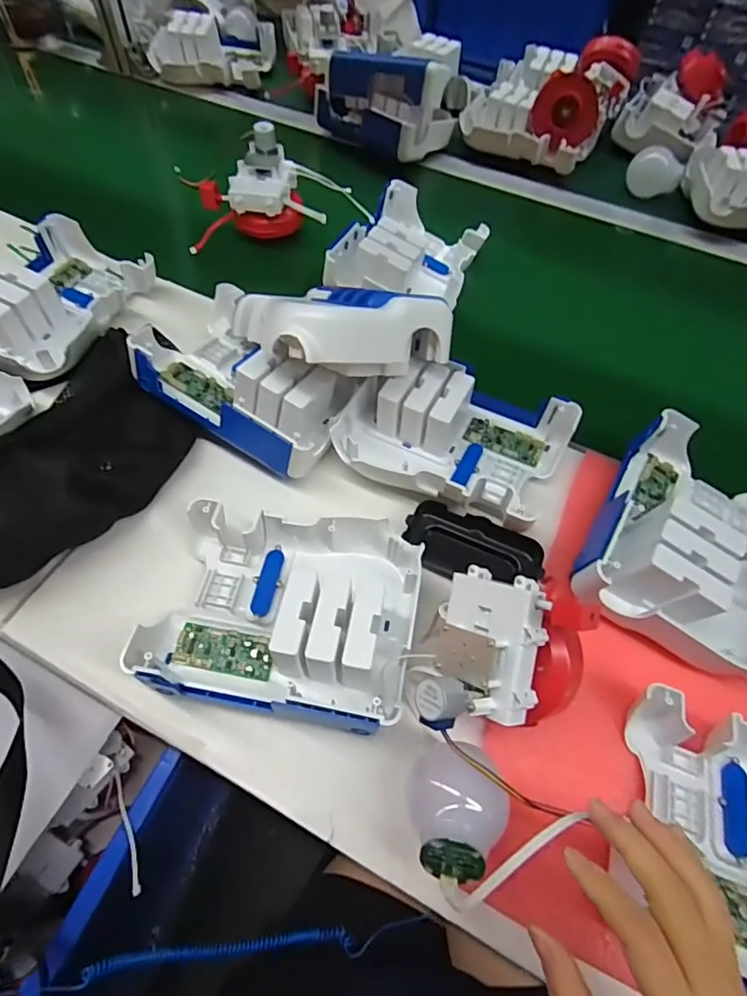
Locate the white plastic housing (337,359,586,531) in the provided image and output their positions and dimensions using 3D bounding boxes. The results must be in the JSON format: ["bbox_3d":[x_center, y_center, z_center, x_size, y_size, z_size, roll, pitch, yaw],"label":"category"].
[{"bbox_3d":[0.072,-0.056,0.451,0.185,0.057,0.135,22,61,12],"label":"white plastic housing"}]

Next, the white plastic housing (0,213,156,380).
[{"bbox_3d":[-0.331,-0.207,0.522,0.143,0.056,0.193,21,60,11],"label":"white plastic housing"}]

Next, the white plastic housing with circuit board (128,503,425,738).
[{"bbox_3d":[-0.067,0.078,0.367,0.186,0.057,0.139,8,59,4],"label":"white plastic housing with circuit board"}]

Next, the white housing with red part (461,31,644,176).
[{"bbox_3d":[0.266,-0.619,0.780,0.197,0.092,0.264,26,61,14],"label":"white housing with red part"}]

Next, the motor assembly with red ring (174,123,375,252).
[{"bbox_3d":[-0.120,-0.369,0.612,0.205,0.088,0.083,-14,60,-10],"label":"motor assembly with red ring"}]

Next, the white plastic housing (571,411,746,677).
[{"bbox_3d":[0.253,0.029,0.391,0.145,0.059,0.187,28,62,15],"label":"white plastic housing"}]

